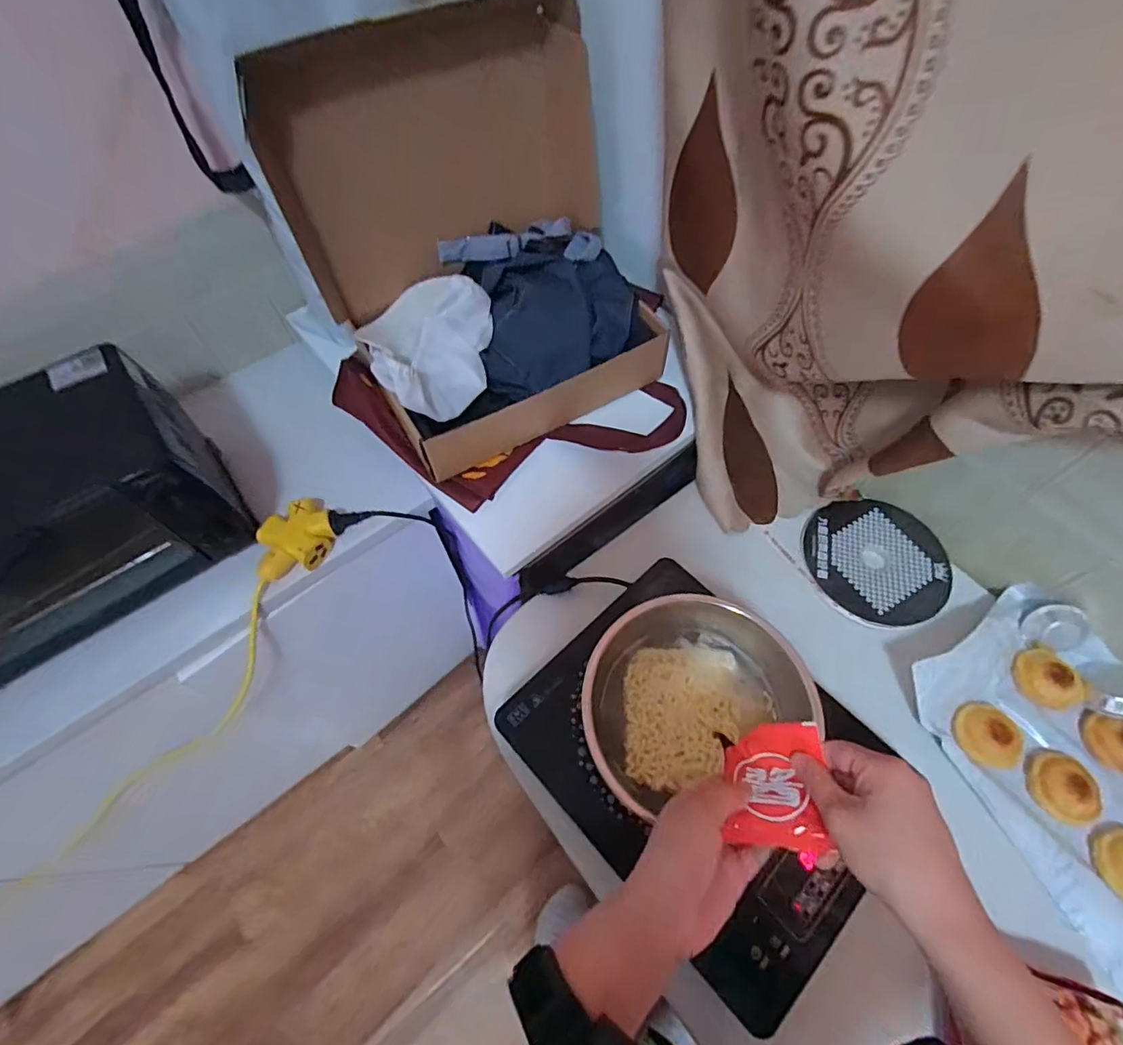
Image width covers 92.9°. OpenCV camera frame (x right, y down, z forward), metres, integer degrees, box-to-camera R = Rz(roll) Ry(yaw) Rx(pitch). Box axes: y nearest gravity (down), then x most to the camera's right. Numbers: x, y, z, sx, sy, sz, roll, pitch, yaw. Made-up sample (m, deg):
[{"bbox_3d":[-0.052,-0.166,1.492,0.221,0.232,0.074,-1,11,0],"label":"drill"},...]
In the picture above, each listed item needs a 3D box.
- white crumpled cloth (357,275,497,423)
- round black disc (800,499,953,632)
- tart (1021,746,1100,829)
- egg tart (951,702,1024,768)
[{"bbox_3d":[-0.163,-0.222,0.674,0.160,0.073,0.194,-10,61,-5],"label":"white crumpled cloth"},{"bbox_3d":[0.409,0.049,0.695,0.171,0.014,0.181,0,61,1],"label":"round black disc"},{"bbox_3d":[0.521,0.273,0.554,0.060,0.027,0.059,0,61,1],"label":"tart"},{"bbox_3d":[0.466,0.231,0.580,0.062,0.026,0.062,13,62,8],"label":"egg tart"}]

